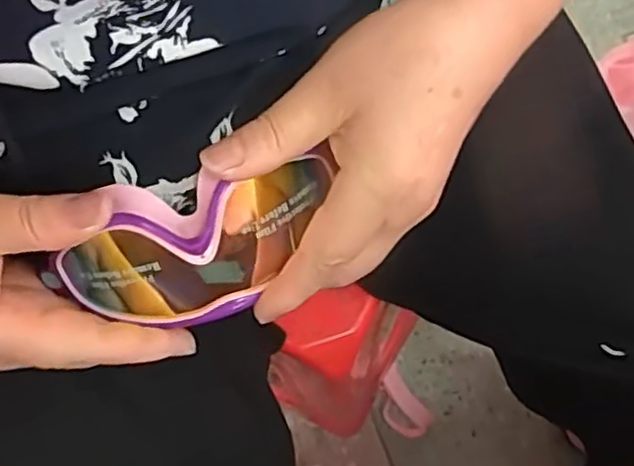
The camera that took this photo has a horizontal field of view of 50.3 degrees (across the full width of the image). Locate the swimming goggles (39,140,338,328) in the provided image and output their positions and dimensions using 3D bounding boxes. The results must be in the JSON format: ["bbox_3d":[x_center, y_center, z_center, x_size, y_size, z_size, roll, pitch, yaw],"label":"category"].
[{"bbox_3d":[-0.055,0.008,0.284,0.124,0.046,0.052,-15,77,-4],"label":"swimming goggles"}]

